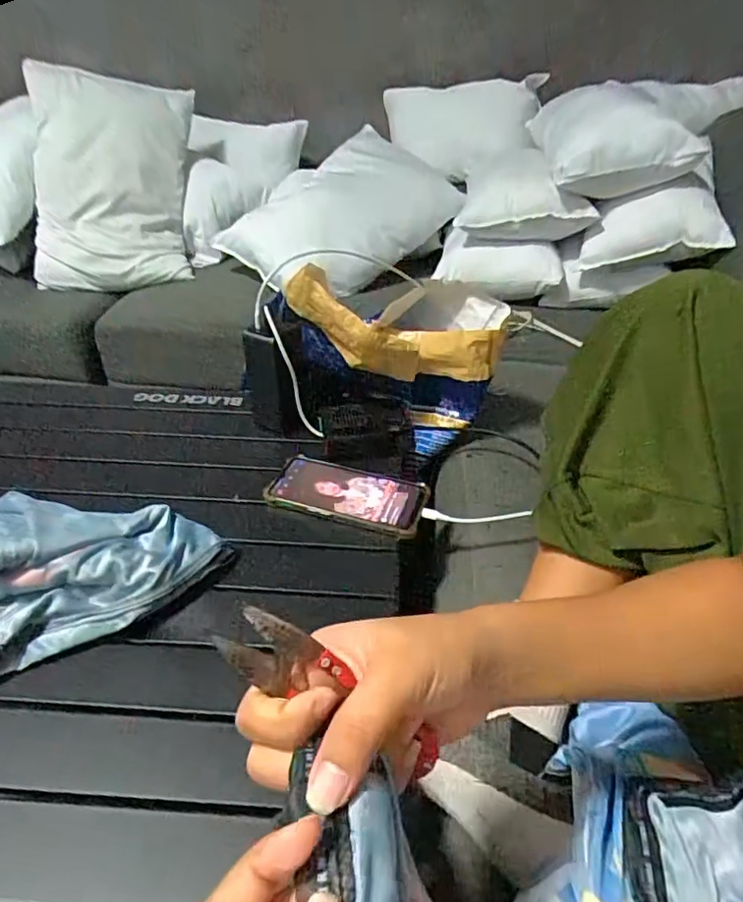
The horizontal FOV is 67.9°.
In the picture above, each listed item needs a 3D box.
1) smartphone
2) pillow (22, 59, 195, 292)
[{"bbox_3d":[-0.026,0.046,0.593,0.165,0.018,0.081,11,37,14],"label":"smartphone"},{"bbox_3d":[-0.549,-0.574,1.183,0.317,0.456,0.093,-3,3,-23],"label":"pillow"}]

